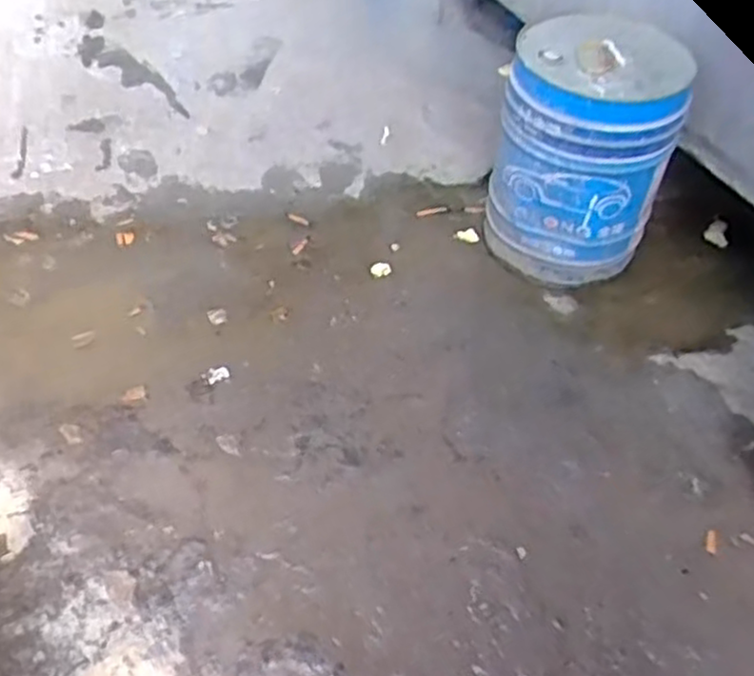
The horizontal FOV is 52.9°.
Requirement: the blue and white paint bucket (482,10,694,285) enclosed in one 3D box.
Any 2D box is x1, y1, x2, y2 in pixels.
[{"bbox_3d":[0.321,-0.301,1.218,0.249,0.361,0.261,7,47,5],"label":"blue and white paint bucket"}]

